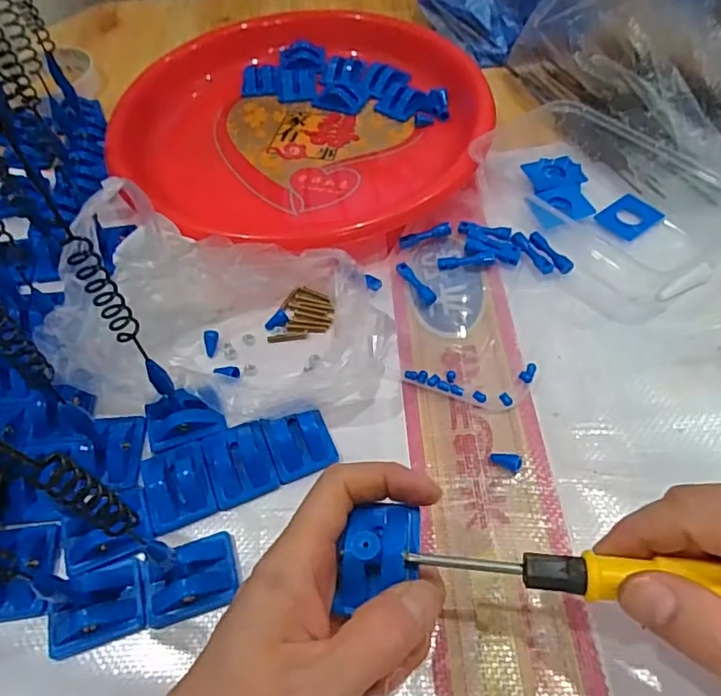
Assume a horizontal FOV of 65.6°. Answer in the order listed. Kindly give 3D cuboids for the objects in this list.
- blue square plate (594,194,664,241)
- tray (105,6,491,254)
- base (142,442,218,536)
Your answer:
[{"bbox_3d":[0.189,-0.094,0.393,0.040,0.004,0.030,-34,60,-18],"label":"blue square plate"},{"bbox_3d":[-0.054,-0.199,0.465,0.289,0.033,0.303,-35,60,-19],"label":"tray"},{"bbox_3d":[-0.098,0.072,0.300,0.035,0.011,0.044,-21,57,-10],"label":"base"}]

